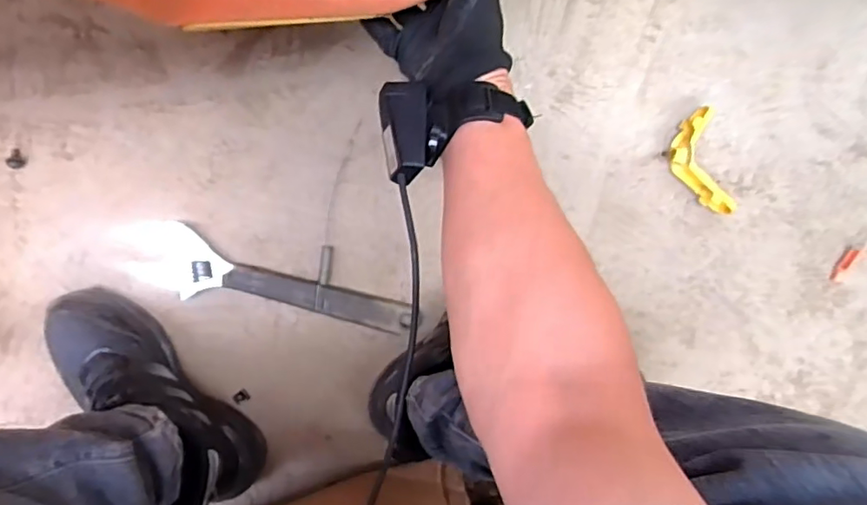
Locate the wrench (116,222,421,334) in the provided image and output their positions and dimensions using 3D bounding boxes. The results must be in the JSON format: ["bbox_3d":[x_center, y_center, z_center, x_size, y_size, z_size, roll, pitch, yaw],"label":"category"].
[{"bbox_3d":[-0.174,0.039,0.596,0.308,0.019,0.063,20,94,-8],"label":"wrench"}]

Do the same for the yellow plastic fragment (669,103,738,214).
[{"bbox_3d":[0.296,-0.098,0.623,0.065,0.034,0.119,-12,98,-5],"label":"yellow plastic fragment"}]

